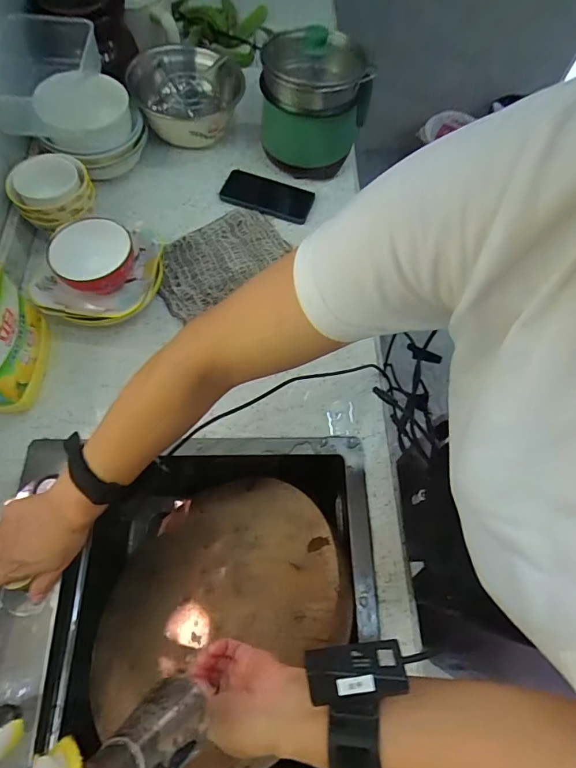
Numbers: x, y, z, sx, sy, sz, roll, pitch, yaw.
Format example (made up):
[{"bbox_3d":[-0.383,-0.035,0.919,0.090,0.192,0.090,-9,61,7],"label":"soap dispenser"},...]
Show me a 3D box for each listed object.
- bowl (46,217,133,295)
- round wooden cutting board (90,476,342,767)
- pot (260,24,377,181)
[{"bbox_3d":[-0.279,-0.178,0.634,0.108,0.073,0.094,-20,65,-10],"label":"bowl"},{"bbox_3d":[-0.101,0.283,0.585,0.349,0.016,0.350,-22,37,17],"label":"round wooden cutting board"},{"bbox_3d":[0.048,-0.512,0.798,0.176,0.204,0.216,4,65,-1],"label":"pot"}]

